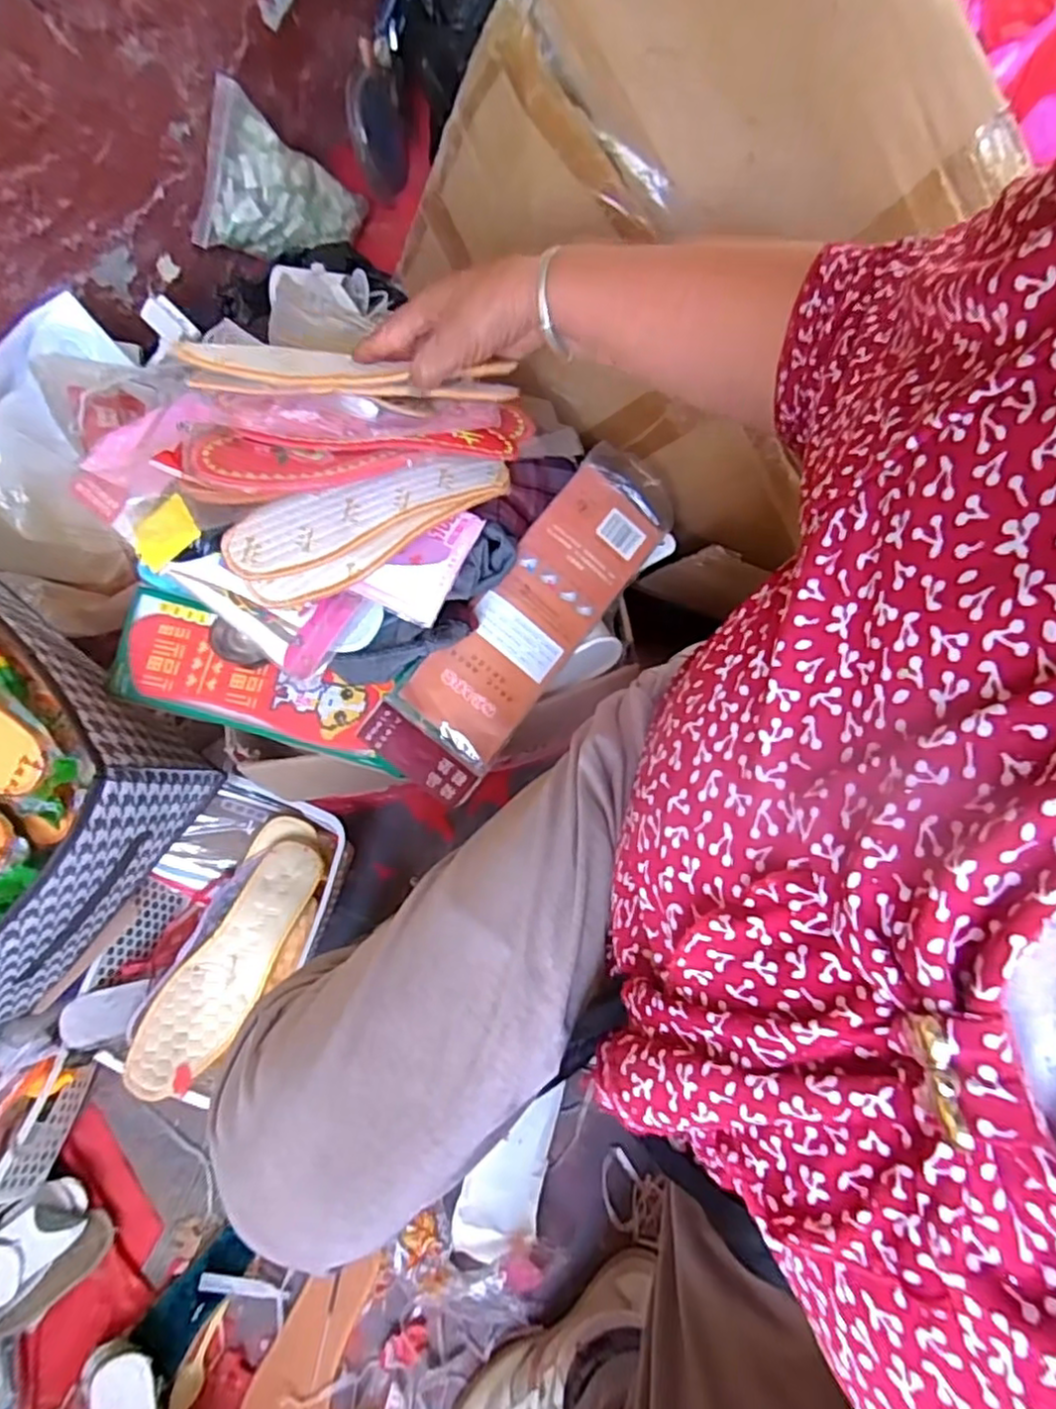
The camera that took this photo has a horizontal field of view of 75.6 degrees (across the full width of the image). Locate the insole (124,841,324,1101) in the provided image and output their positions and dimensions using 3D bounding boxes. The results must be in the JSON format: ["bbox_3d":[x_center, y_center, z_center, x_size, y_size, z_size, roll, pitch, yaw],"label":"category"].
[{"bbox_3d":[-0.297,0.263,0.688,0.081,0.010,0.256,33,67,4],"label":"insole"}]

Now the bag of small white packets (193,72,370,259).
[{"bbox_3d":[-0.383,-0.802,1.087,0.050,0.250,0.212,34,114,41],"label":"bag of small white packets"}]

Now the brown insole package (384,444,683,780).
[{"bbox_3d":[0.015,-0.091,0.591,0.095,0.012,0.302,39,78,-6],"label":"brown insole package"}]

